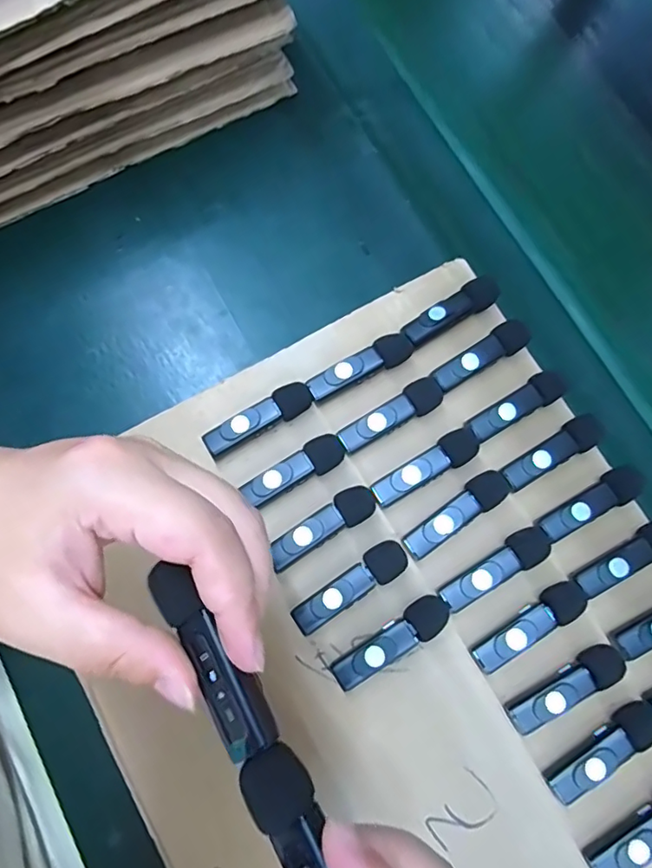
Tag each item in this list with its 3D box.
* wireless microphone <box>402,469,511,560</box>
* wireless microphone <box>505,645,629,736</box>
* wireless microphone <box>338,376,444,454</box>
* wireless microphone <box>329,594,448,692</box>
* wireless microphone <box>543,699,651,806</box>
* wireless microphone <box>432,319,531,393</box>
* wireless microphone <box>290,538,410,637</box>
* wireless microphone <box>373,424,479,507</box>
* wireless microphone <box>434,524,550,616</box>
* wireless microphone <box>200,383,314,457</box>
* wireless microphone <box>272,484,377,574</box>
[{"bbox_3d":[0.071,0.042,0.291,0.066,0.011,0.018,-32,80,-13],"label":"wireless microphone"},{"bbox_3d":[0.122,0.129,0.274,0.064,0.012,0.018,-27,79,-8],"label":"wireless microphone"},{"bbox_3d":[0.037,-0.011,0.306,0.065,0.011,0.018,-30,79,-12],"label":"wireless microphone"},{"bbox_3d":[0.034,0.107,0.277,0.066,0.016,0.019,-33,80,-13],"label":"wireless microphone"},{"bbox_3d":[0.139,0.158,0.268,0.065,0.015,0.016,-35,80,-9],"label":"wireless microphone"},{"bbox_3d":[0.091,-0.046,0.314,0.062,0.009,0.017,-30,79,-12],"label":"wireless microphone"},{"bbox_3d":[0.013,0.080,0.284,0.066,0.015,0.019,-32,80,-13],"label":"wireless microphone"},{"bbox_3d":[0.056,0.019,0.298,0.066,0.010,0.018,-31,80,-12],"label":"wireless microphone"},{"bbox_3d":[0.090,0.071,0.286,0.066,0.011,0.019,-29,79,-12],"label":"wireless microphone"},{"bbox_3d":[-0.037,-0.009,0.302,0.064,0.013,0.018,-29,79,-12],"label":"wireless microphone"},{"bbox_3d":[-0.002,0.051,0.290,0.063,0.015,0.018,-33,80,-13],"label":"wireless microphone"}]

